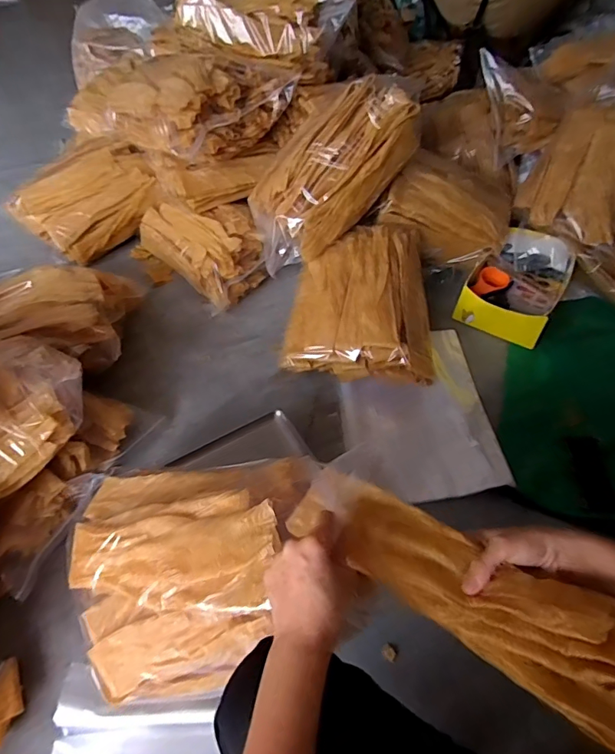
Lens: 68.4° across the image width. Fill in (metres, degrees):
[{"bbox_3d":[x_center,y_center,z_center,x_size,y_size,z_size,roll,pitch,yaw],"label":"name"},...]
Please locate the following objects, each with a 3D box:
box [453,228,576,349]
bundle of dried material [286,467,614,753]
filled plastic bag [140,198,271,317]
[{"bbox_3d":[0.570,-0.251,1.243,0.232,0.122,0.331,28,58,20],"label":"box"},{"bbox_3d":[0.148,0.183,0.423,0.360,0.042,0.111,23,55,35],"label":"bundle of dried material"},{"bbox_3d":[-0.300,-0.396,1.297,0.227,0.158,0.406,-35,60,-23],"label":"filled plastic bag"}]

